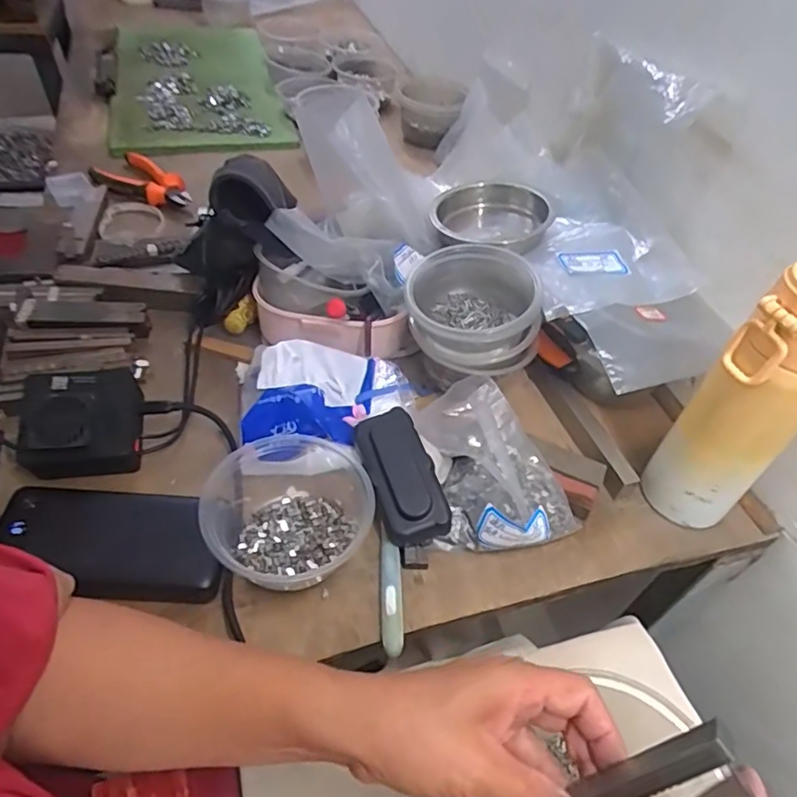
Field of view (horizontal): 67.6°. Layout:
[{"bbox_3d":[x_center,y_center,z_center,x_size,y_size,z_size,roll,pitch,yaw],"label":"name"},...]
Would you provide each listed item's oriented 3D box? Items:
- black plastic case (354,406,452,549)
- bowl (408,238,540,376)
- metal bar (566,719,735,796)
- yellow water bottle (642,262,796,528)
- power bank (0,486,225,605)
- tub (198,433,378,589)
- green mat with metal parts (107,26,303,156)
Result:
[{"bbox_3d":[0.001,0.058,0.459,0.047,0.026,0.105,-13,64,-19],"label":"black plastic case"},{"bbox_3d":[0.065,-0.083,0.532,0.112,0.059,0.115,4,47,-4],"label":"bowl"},{"bbox_3d":[0.109,0.159,0.256,0.009,0.071,0.017,40,24,-15],"label":"metal bar"},{"bbox_3d":[0.248,0.011,0.426,0.067,0.220,0.061,37,53,25],"label":"yellow water bottle"},{"bbox_3d":[-0.198,0.101,0.413,0.149,0.024,0.078,3,47,-5],"label":"power bank"},{"bbox_3d":[-0.079,0.078,0.432,0.114,0.049,0.119,4,47,-4],"label":"tub"},{"bbox_3d":[-0.334,-0.538,0.978,0.253,0.036,0.519,-9,49,-15],"label":"green mat with metal parts"}]

